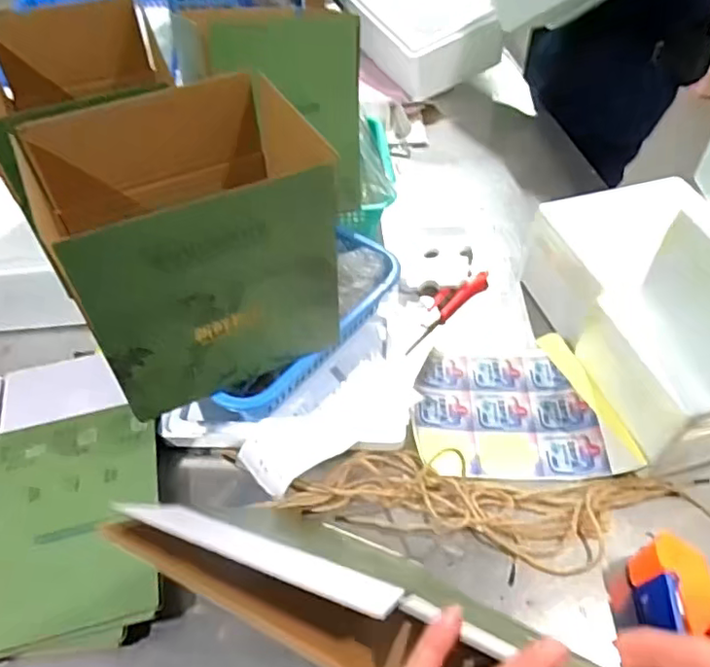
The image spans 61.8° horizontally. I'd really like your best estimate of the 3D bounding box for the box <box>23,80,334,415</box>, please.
[{"bbox_3d":[-0.155,-0.097,0.623,0.256,0.219,0.203,-23,53,-17],"label":"box"}]

